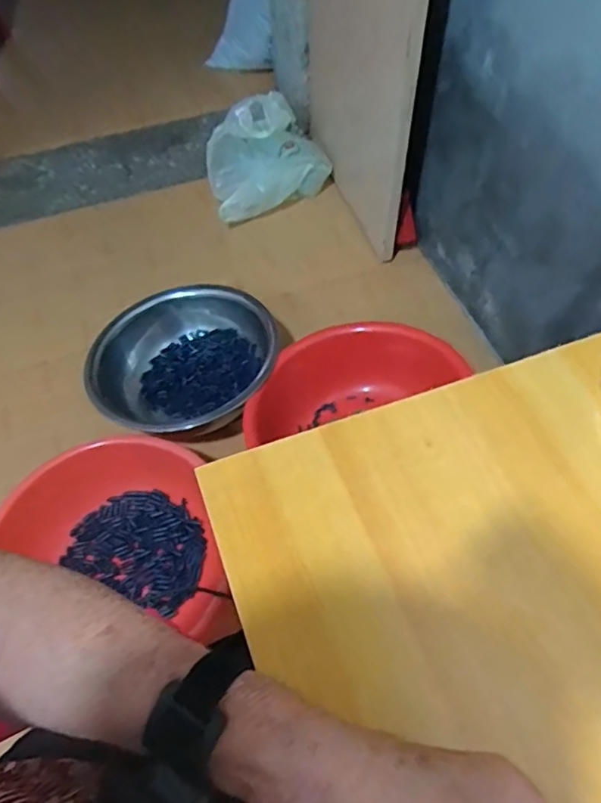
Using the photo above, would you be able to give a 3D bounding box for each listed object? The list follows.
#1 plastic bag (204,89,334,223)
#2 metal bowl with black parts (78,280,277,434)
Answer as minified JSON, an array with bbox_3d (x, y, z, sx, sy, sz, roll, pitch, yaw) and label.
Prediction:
[{"bbox_3d":[-0.078,-0.560,1.281,0.282,0.195,0.174,-19,58,-11],"label":"plastic bag"},{"bbox_3d":[-0.200,-0.061,1.015,0.318,0.146,0.305,-1,57,1],"label":"metal bowl with black parts"}]

